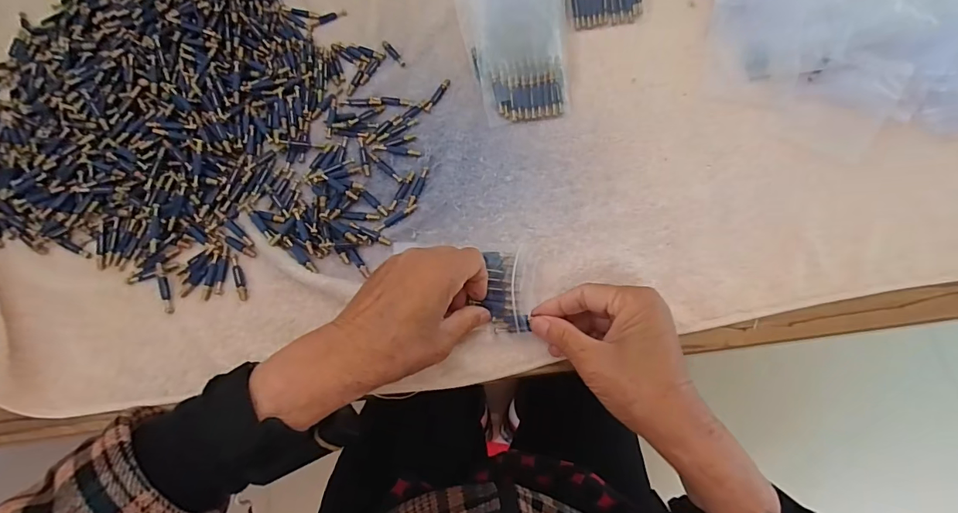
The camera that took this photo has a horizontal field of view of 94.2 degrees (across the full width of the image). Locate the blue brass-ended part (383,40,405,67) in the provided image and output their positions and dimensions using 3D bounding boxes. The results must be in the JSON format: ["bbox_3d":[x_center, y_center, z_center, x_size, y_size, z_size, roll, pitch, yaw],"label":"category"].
[{"bbox_3d":[-0.082,-0.196,0.429,0.008,0.004,0.036,-37,74,-11],"label":"blue brass-ended part"}]

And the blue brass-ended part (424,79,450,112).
[{"bbox_3d":[-0.038,-0.150,0.414,0.007,0.004,0.041,27,73,10],"label":"blue brass-ended part"}]

